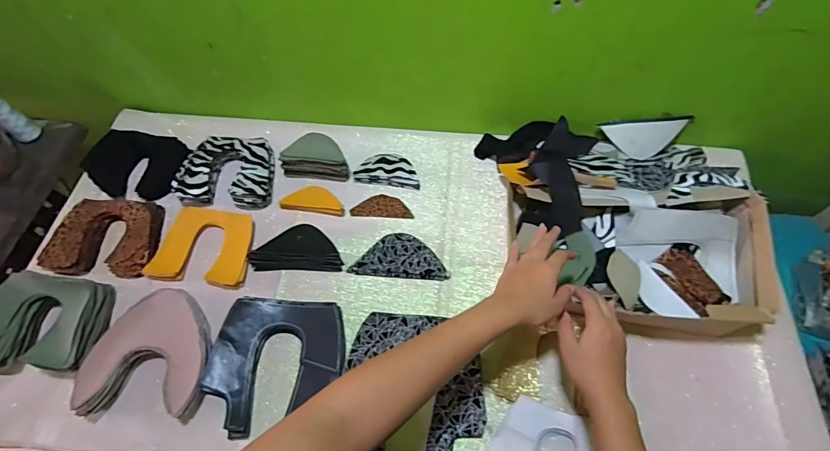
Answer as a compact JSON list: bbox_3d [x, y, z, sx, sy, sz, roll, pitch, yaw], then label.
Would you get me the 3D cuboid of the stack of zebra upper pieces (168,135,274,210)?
[{"bbox_3d":[-0.332,-0.098,0.740,0.164,0.045,0.135,1,61,2],"label":"stack of zebra upper pieces"}]

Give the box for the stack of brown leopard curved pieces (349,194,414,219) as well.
[{"bbox_3d":[-0.057,-0.034,0.729,0.103,0.006,0.044,2,61,2],"label":"stack of brown leopard curved pieces"}]

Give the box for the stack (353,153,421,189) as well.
[{"bbox_3d":[-0.048,-0.099,0.749,0.114,0.024,0.057,6,61,5],"label":"stack"}]

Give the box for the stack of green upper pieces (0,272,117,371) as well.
[{"bbox_3d":[-0.545,0.141,0.611,0.170,0.058,0.130,3,61,3],"label":"stack of green upper pieces"}]

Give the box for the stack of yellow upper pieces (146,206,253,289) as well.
[{"bbox_3d":[-0.340,0.031,0.677,0.155,0.016,0.124,6,61,5],"label":"stack of yellow upper pieces"}]

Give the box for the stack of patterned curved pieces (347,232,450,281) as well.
[{"bbox_3d":[-0.024,0.049,0.674,0.150,0.020,0.072,4,61,4],"label":"stack of patterned curved pieces"}]

